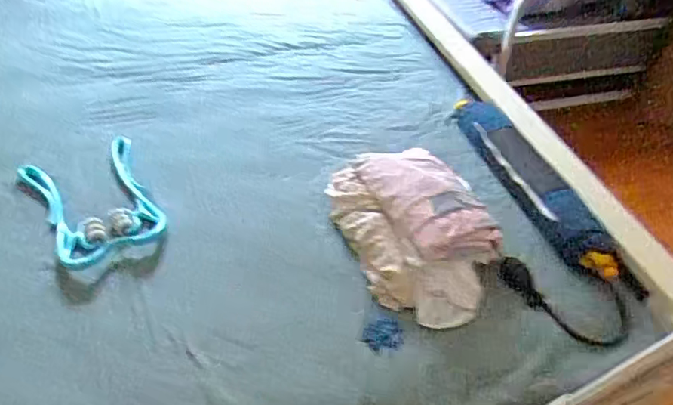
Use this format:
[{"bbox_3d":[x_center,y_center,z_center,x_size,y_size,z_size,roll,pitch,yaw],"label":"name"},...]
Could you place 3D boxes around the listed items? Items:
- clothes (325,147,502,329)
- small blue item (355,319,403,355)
[{"bbox_3d":[0.149,0.033,0.984,0.262,0.110,0.375,-13,45,-15],"label":"clothes"},{"bbox_3d":[0.069,0.210,0.865,0.068,0.013,0.049,-12,45,-14],"label":"small blue item"}]

